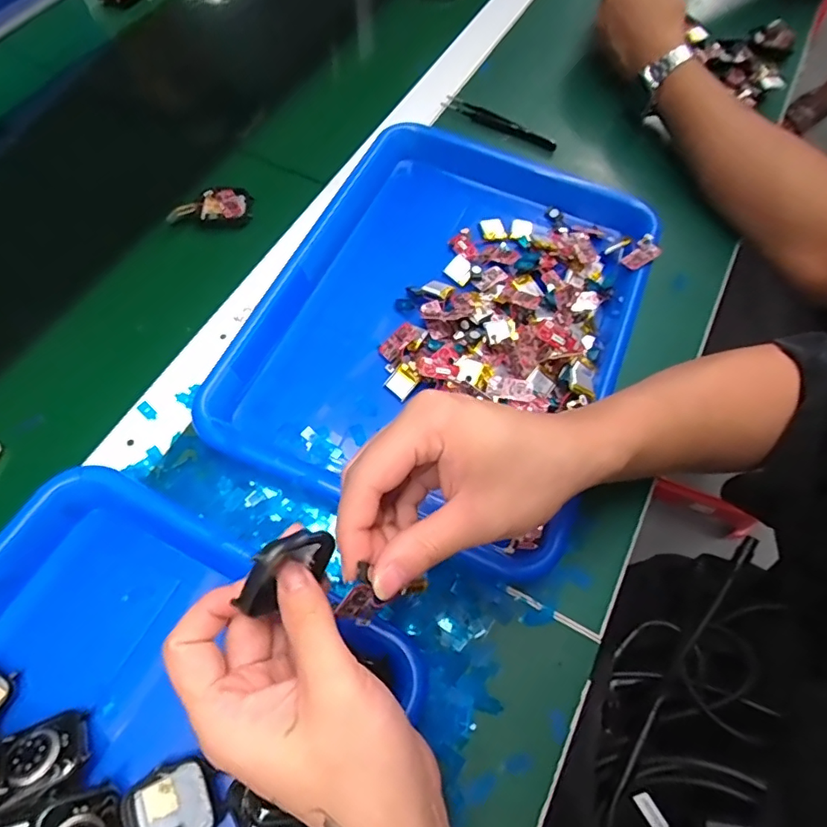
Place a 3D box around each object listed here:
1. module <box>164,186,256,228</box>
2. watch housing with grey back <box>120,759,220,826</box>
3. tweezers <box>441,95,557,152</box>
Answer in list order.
[{"bbox_3d":[-0.170,-0.177,0.449,0.063,0.012,0.037,0,65,-4],"label":"module"},{"bbox_3d":[-0.122,0.200,0.269,0.041,0.010,0.037,-22,68,-13],"label":"watch housing with grey back"},{"bbox_3d":[0.082,-0.285,0.521,0.121,0.011,0.018,34,67,12],"label":"tweezers"}]

